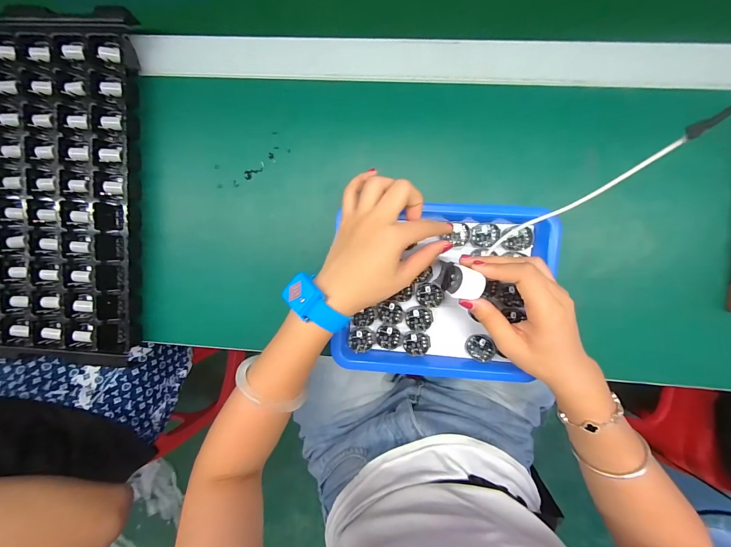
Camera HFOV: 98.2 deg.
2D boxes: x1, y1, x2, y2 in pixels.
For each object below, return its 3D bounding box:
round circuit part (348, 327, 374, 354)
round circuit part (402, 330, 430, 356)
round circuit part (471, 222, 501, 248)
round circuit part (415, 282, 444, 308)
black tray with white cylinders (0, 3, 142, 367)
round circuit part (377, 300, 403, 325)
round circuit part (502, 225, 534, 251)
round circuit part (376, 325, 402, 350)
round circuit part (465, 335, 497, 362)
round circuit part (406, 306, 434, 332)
[{"bbox_3d":[-0.005,0.071,0.340,0.025,0.007,0.026,0,94,6],"label":"round circuit part"},{"bbox_3d":[0.054,0.074,0.337,0.028,0.006,0.026,0,94,6],"label":"round circuit part"},{"bbox_3d":[0.122,-0.039,0.323,0.027,0.006,0.024,-7,93,6],"label":"round circuit part"},{"bbox_3d":[0.067,0.023,0.333,0.027,0.007,0.026,0,94,6],"label":"round circuit part"},{"bbox_3d":[-0.346,-0.084,0.348,0.200,0.039,0.357,5,94,5],"label":"black tray with white cylinders"},{"bbox_3d":[0.027,0.042,0.338,0.026,0.004,0.025,0,94,6],"label":"round circuit part"},{"bbox_3d":[0.154,-0.036,0.321,0.027,0.008,0.024,0,94,6],"label":"round circuit part"},{"bbox_3d":[0.025,0.068,0.339,0.026,0.004,0.025,-1,94,6],"label":"round circuit part"},{"bbox_3d":[0.120,0.078,0.331,0.029,0.004,0.027,-2,83,17],"label":"round circuit part"},{"bbox_3d":[0.057,0.048,0.336,0.028,0.005,0.026,-2,94,6],"label":"round circuit part"}]

